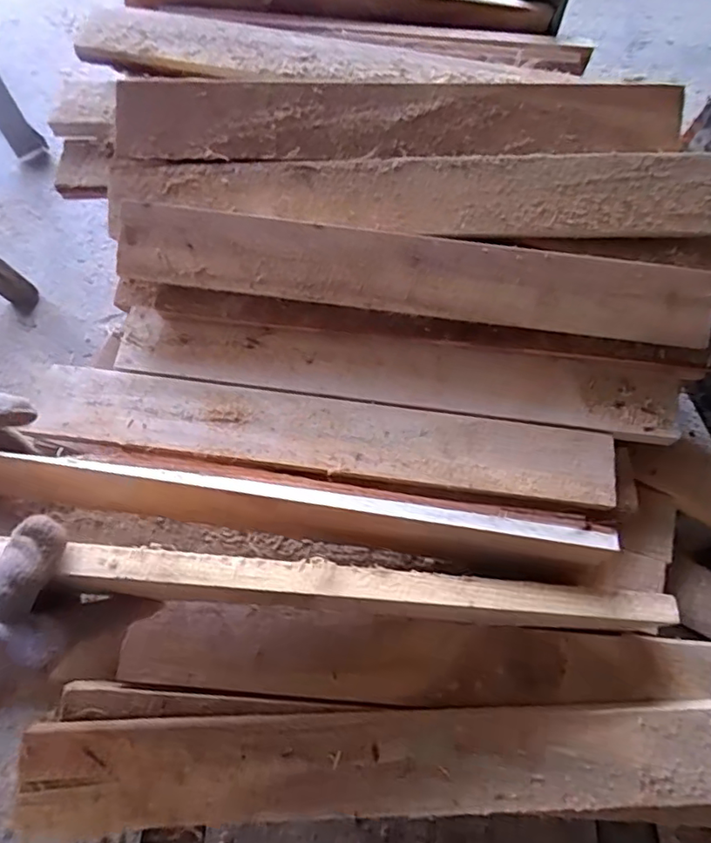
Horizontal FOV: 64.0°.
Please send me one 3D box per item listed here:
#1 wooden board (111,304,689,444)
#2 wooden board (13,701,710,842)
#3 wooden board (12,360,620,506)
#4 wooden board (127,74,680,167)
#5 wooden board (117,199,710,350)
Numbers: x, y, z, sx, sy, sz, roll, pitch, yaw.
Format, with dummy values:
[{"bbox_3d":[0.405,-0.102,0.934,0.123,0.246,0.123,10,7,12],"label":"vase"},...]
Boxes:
[{"bbox_3d":[0.038,-0.039,0.492,0.477,0.016,0.062,8,65,1],"label":"wooden board"},{"bbox_3d":[0.017,0.239,0.397,0.482,0.025,0.067,-1,65,-3],"label":"wooden board"},{"bbox_3d":[-0.026,0.012,0.477,0.475,0.011,0.064,7,65,1],"label":"wooden board"},{"bbox_3d":[0.029,-0.259,0.479,0.461,0.015,0.070,0,93,3],"label":"wooden board"},{"bbox_3d":[0.050,-0.119,0.474,0.486,0.018,0.065,7,103,0],"label":"wooden board"}]

